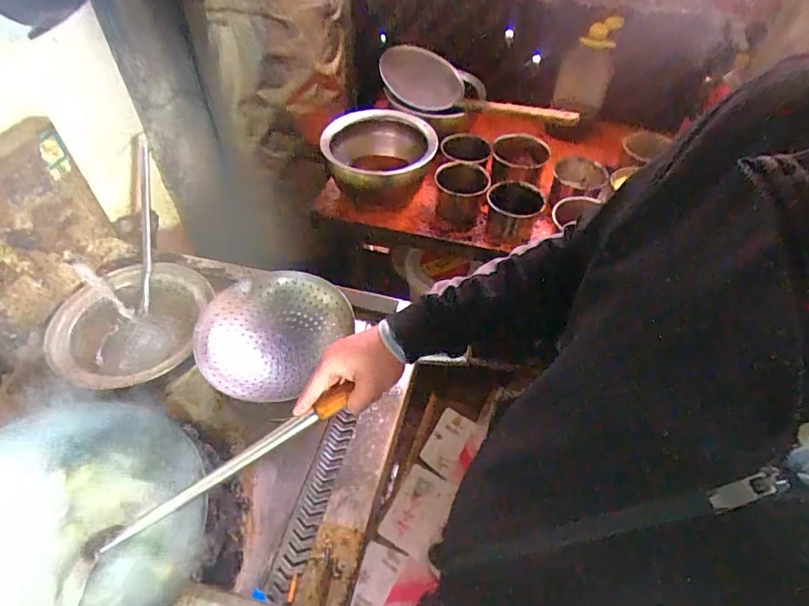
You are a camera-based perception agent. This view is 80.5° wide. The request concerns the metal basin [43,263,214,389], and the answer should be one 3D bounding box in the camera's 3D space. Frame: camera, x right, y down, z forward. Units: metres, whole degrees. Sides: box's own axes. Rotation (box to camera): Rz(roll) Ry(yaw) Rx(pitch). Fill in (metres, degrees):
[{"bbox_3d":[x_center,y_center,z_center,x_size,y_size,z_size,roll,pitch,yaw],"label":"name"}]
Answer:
[{"bbox_3d":[-0.535,0.034,0.936,0.274,0.065,0.284,1,50,-1],"label":"metal basin"}]

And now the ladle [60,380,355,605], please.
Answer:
[{"bbox_3d":[-0.228,0.216,0.565,0.385,0.041,0.074,-33,60,-4],"label":"ladle"}]

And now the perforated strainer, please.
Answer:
[{"bbox_3d":[-0.266,0.061,0.941,0.258,0.067,0.298,22,53,16],"label":"perforated strainer"}]

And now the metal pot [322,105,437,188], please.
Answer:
[{"bbox_3d":[-0.060,-0.361,1.230,0.276,0.170,0.269,1,50,-1],"label":"metal pot"}]

